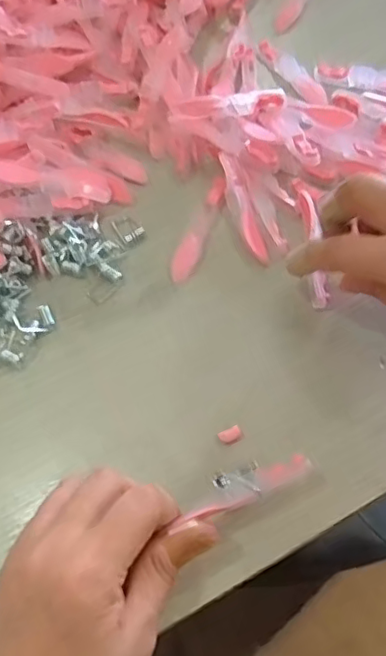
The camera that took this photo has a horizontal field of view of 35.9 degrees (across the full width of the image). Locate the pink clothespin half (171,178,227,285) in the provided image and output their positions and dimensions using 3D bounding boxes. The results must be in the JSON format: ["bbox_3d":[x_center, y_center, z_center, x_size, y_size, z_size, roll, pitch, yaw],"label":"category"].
[{"bbox_3d":[0.004,-0.064,0.373,0.016,0.004,0.079,17,66,15],"label":"pink clothespin half"}]

